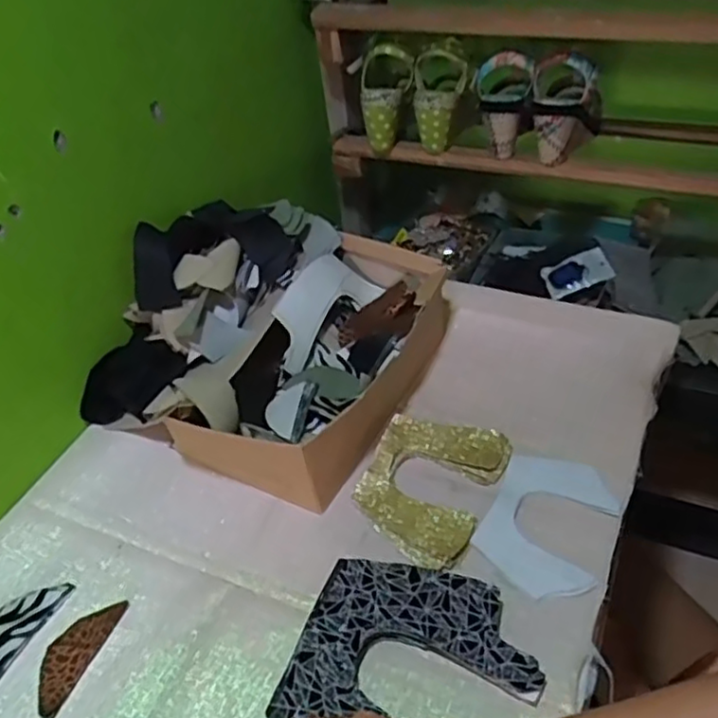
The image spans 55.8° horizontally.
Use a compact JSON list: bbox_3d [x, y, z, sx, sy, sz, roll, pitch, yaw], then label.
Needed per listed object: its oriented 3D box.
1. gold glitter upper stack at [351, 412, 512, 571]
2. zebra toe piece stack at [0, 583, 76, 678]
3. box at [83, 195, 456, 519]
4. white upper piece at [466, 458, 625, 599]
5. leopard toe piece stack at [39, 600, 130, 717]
[{"bbox_3d":[0.072,0.122,0.700,0.125,0.026,0.171,16,46,23],"label":"gold glitter upper stack"},{"bbox_3d":[-0.324,0.250,0.624,0.051,0.006,0.113,14,45,22],"label":"zebra toe piece stack"},{"bbox_3d":[-0.109,-0.035,0.801,0.345,0.138,0.343,16,46,24],"label":"box"},{"bbox_3d":[0.186,0.159,0.666,0.111,0.004,0.157,20,48,22],"label":"white upper piece"},{"bbox_3d":[-0.258,0.263,0.610,0.046,0.004,0.106,11,44,19],"label":"leopard toe piece stack"}]

